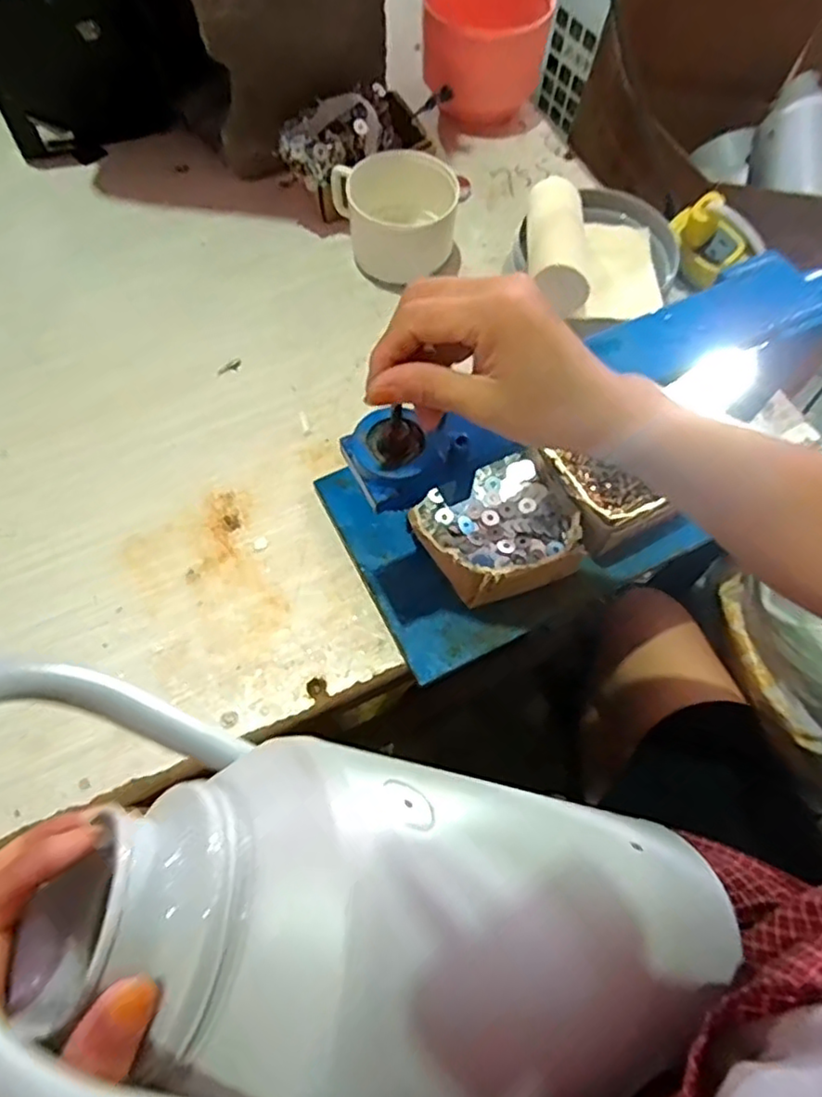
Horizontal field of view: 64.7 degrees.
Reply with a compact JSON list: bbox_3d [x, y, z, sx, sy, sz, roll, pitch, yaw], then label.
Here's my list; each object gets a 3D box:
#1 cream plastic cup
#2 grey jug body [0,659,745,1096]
[{"bbox_3d":[-0.015,-0.325,0.649,0.123,0.089,0.088,-3,67,-3],"label":"cream plastic cup"},{"bbox_3d":[-0.005,0.163,0.293,0.415,0.135,0.147,22,62,-30],"label":"grey jug body"}]

